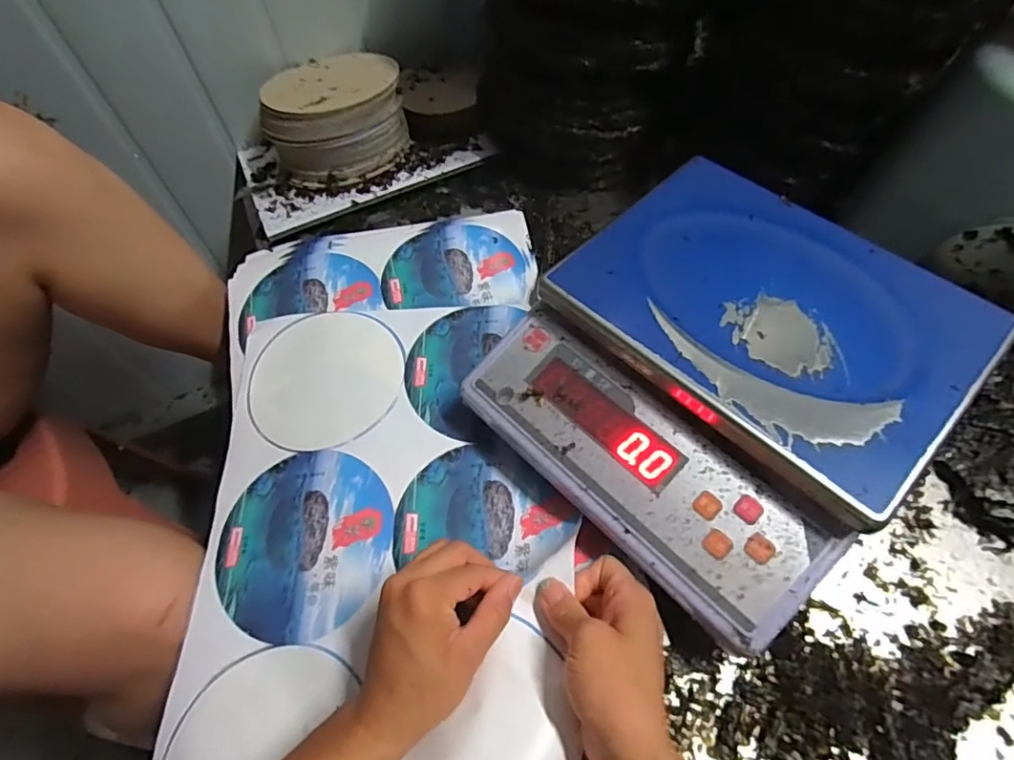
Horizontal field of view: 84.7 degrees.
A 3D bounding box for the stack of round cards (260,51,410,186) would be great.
[{"bbox_3d":[-0.199,-0.311,0.642,0.154,0.077,0.159,-21,59,-9],"label":"stack of round cards"}]

